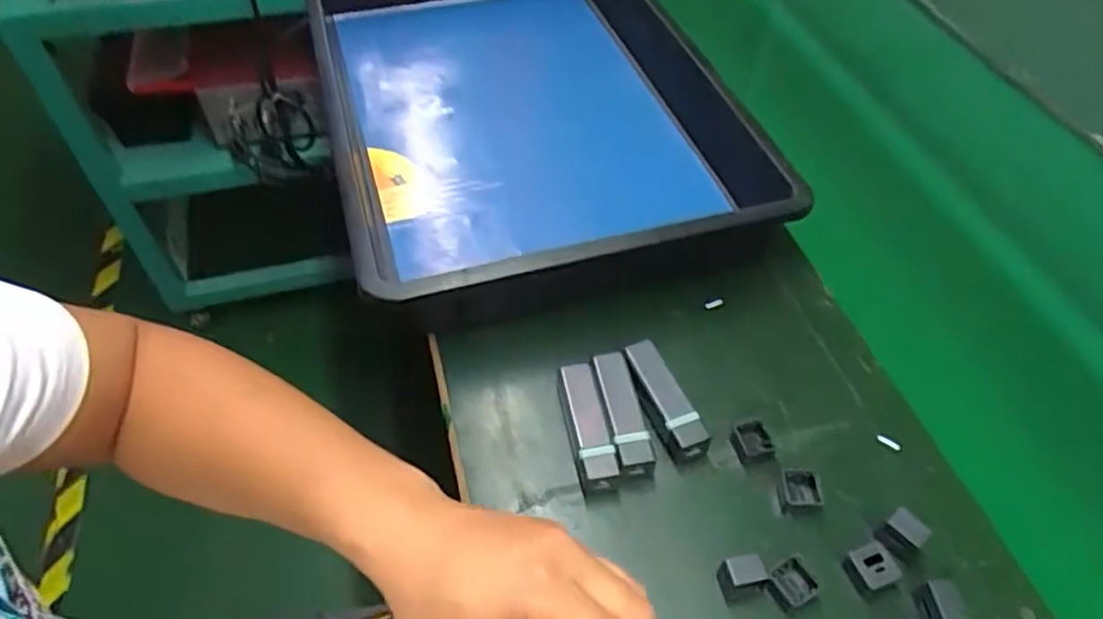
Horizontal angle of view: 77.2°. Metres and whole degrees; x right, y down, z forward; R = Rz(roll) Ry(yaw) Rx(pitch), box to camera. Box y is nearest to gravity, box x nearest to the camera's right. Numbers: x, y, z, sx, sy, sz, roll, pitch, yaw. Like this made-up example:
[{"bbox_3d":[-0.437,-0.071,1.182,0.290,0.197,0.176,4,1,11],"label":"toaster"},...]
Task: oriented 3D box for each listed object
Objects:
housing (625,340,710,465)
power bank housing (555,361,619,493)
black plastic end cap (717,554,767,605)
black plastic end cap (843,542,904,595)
[{"bbox_3d":[0.082,0.067,0.499,0.027,0.032,0.089,-16,53,-15],"label":"housing"},{"bbox_3d":[0.025,0.083,0.486,0.026,0.025,0.091,-7,51,-8],"label":"power bank housing"},{"bbox_3d":[0.117,0.163,0.421,0.023,0.028,0.019,-8,51,-9],"label":"black plastic end cap"},{"bbox_3d":[0.199,0.162,0.430,0.029,0.011,0.025,-16,53,-15],"label":"black plastic end cap"}]

